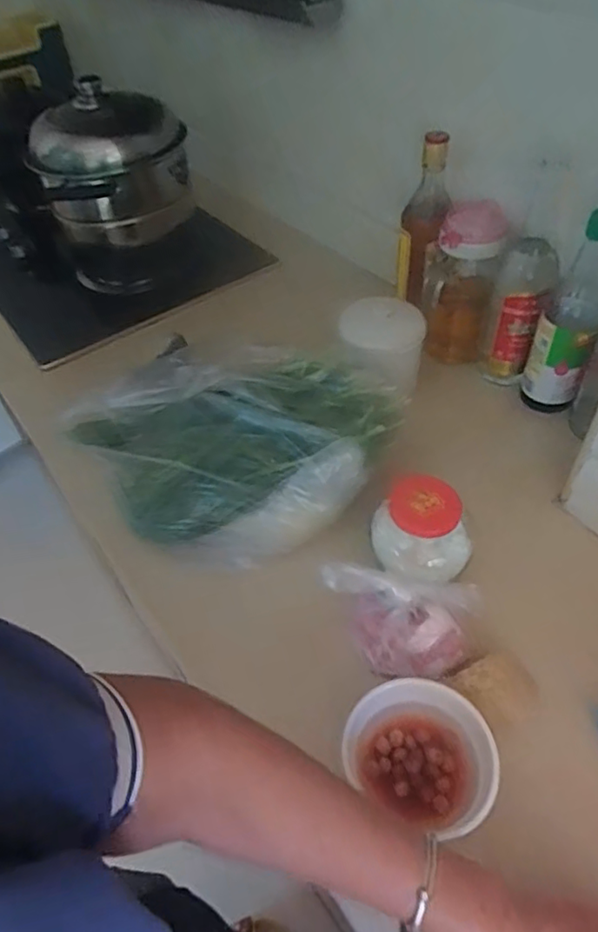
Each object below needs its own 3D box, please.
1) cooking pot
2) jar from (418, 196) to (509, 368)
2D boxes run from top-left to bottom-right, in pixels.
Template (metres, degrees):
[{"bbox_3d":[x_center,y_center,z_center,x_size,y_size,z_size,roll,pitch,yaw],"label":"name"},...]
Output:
[{"bbox_3d":[-0.286,-0.452,0.910,0.207,0.186,0.209,-2,49,3],"label":"cooking pot"},{"bbox_3d":[0.208,-0.227,0.780,0.094,0.198,0.089,11,50,14],"label":"jar"}]

